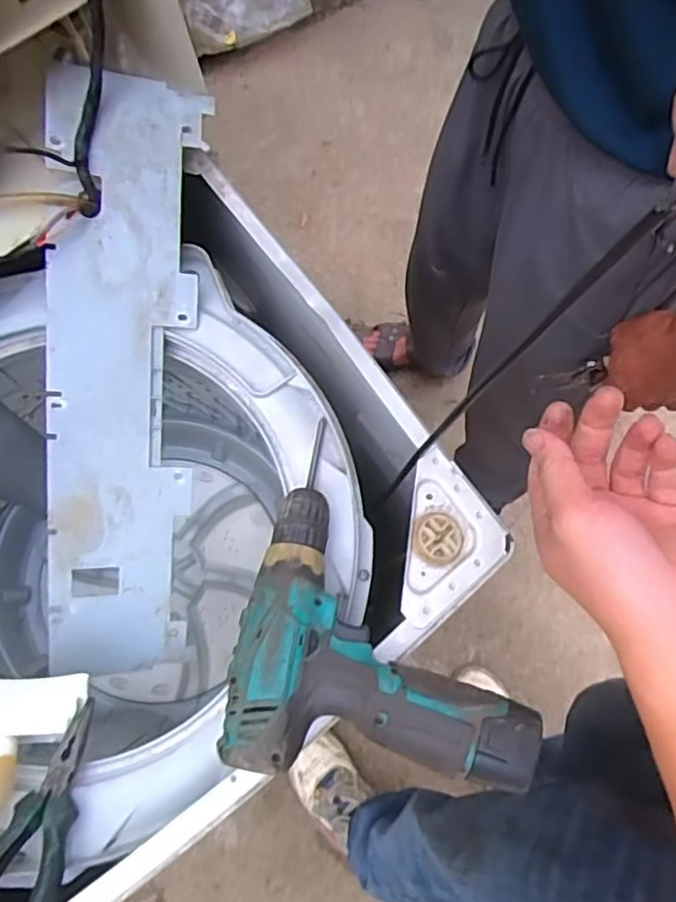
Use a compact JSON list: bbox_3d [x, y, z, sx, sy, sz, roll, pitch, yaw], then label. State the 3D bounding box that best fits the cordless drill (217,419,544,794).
[{"bbox_3d":[0.031,0.104,0.437,0.187,0.063,0.213,7,68,0],"label":"cordless drill"}]

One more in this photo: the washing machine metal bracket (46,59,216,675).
[{"bbox_3d":[-0.179,-0.050,0.525,0.113,0.013,0.485,1,99,-20],"label":"washing machine metal bracket"}]

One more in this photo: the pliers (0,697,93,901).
[{"bbox_3d":[-0.195,0.241,0.414,0.056,0.022,0.152,8,41,0],"label":"pliers"}]

